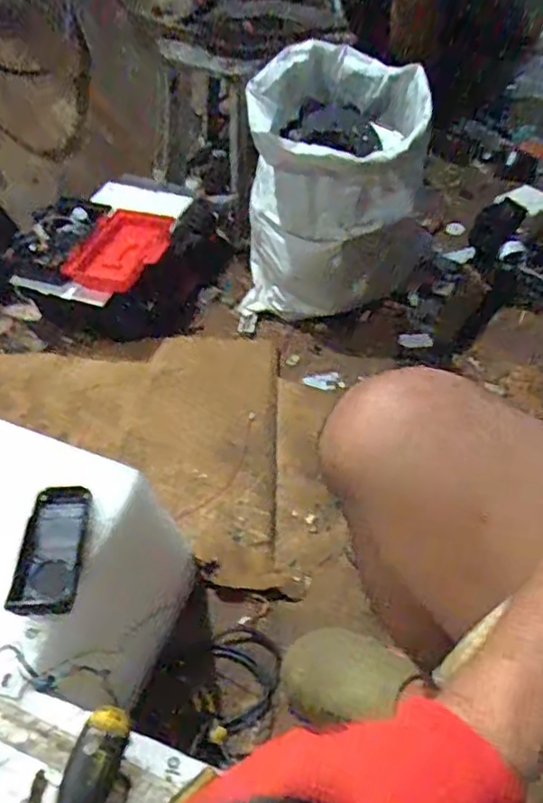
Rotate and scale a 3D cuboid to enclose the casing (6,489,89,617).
[{"bbox_3d":[-0.199,0.132,0.570,0.057,0.017,0.118,-2,48,1],"label":"casing"}]

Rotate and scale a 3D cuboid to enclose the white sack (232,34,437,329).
[{"bbox_3d":[0.110,-0.347,1.128,0.330,0.408,0.229,4,49,7],"label":"white sack"}]

